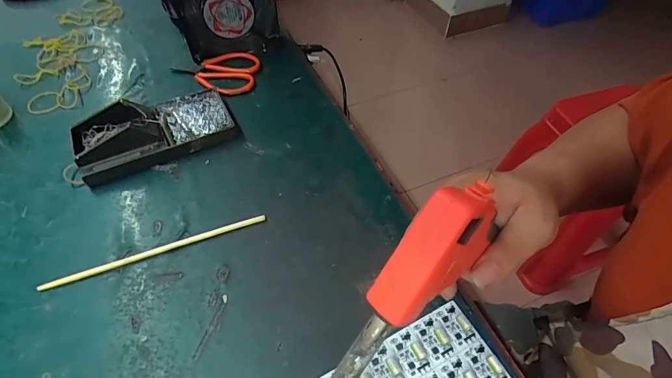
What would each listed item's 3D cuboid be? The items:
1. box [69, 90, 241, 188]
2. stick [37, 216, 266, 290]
[{"bbox_3d":[-0.195,-0.067,0.402,0.161,0.041,0.084,-24,57,-17],"label":"box"},{"bbox_3d":[-0.159,0.054,0.335,0.193,0.005,0.007,-17,55,-12],"label":"stick"}]

